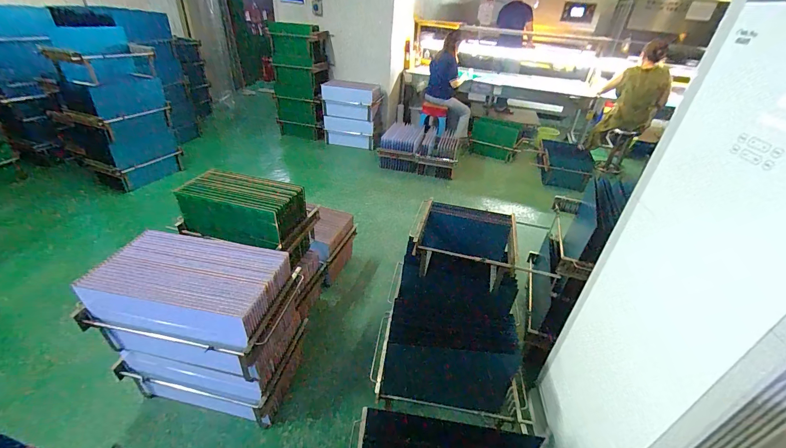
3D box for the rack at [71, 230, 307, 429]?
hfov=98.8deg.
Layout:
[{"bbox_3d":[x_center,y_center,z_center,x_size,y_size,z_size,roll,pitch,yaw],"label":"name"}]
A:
[{"bbox_3d":[-0.742,0.417,1.387,0.645,0.639,0.370,9,34,7],"label":"rack"}]

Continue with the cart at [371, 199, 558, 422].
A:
[{"bbox_3d":[0.297,0.357,1.574,0.639,0.554,0.790,10,34,8],"label":"cart"}]

